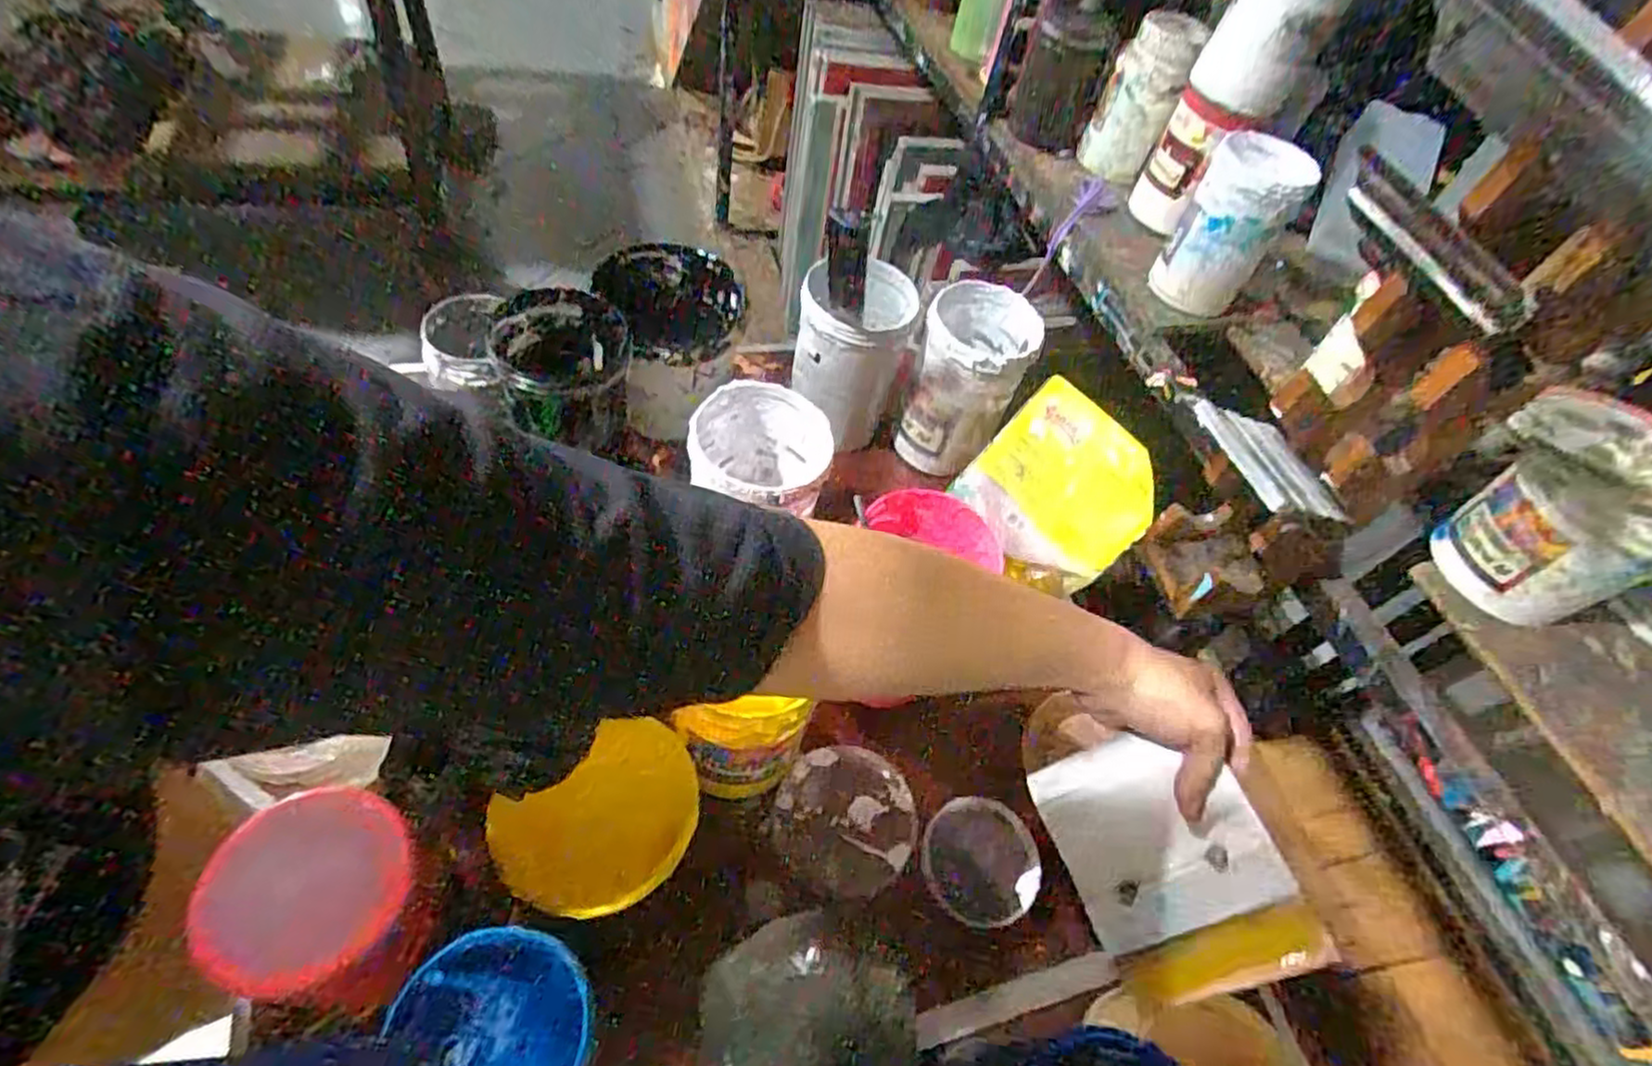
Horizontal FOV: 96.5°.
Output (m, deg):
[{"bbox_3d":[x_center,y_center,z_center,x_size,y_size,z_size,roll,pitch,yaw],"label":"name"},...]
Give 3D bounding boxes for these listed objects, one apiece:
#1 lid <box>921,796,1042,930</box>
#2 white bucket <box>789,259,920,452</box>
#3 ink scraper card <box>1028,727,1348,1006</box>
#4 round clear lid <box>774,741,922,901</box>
[{"bbox_3d":[0.105,0.223,0.502,0.078,0.012,0.077,9,52,-5],"label":"lid"},{"bbox_3d":[0.019,-0.153,0.661,0.093,0.146,0.091,18,52,2],"label":"white bucket"},{"bbox_3d":[0.178,0.172,0.387,0.099,0.008,0.125,-31,65,18],"label":"ink scraper card"},{"bbox_3d":[0.014,0.192,0.496,0.091,0.016,0.094,6,53,-8],"label":"round clear lid"}]

